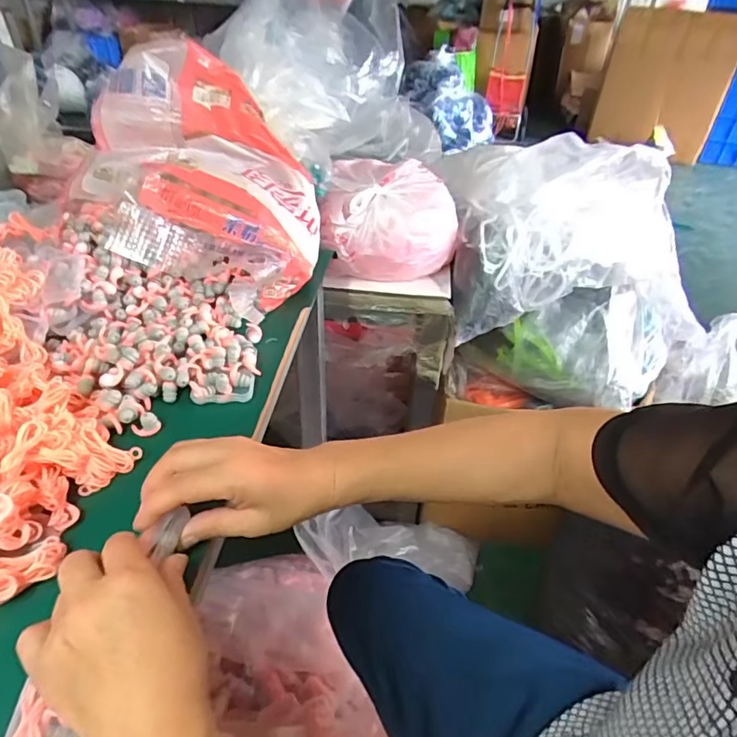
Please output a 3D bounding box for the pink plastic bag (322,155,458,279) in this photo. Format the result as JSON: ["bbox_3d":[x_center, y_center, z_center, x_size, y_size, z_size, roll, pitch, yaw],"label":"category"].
[{"bbox_3d":[0.034,-0.230,0.790,0.196,0.123,0.183,5,41,2],"label":"pink plastic bag"}]

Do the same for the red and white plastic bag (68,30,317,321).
[{"bbox_3d":[-0.192,-0.218,0.585,0.264,0.189,0.233,8,41,6],"label":"red and white plastic bag"}]

